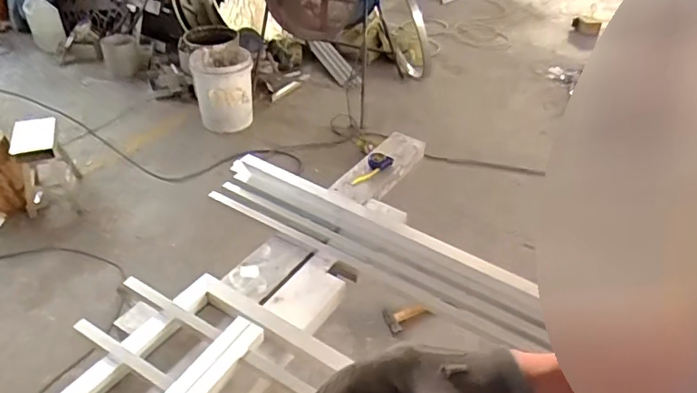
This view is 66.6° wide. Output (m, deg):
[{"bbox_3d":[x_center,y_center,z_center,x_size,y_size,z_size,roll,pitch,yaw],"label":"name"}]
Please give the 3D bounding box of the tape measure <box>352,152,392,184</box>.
[{"bbox_3d":[0.079,-0.089,1.678,0.067,0.046,0.167,21,41,23],"label":"tape measure"}]

